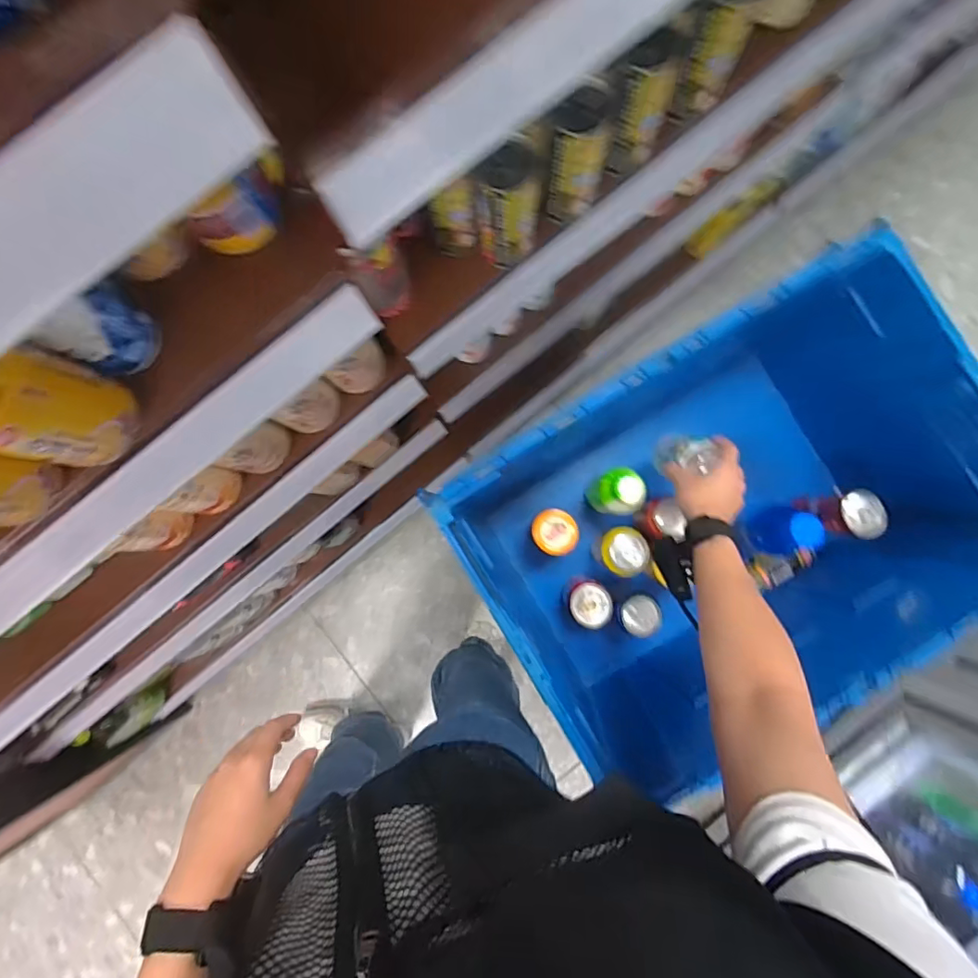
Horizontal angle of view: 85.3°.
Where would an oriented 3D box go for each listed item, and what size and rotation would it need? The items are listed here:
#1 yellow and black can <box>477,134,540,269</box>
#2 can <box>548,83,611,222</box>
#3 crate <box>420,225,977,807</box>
[{"bbox_3d":[0.017,-0.265,0.503,0.059,0.118,0.054,-26,88,0],"label":"yellow and black can"},{"bbox_3d":[0.083,-0.310,0.503,0.049,0.124,0.048,0,88,1],"label":"can"},{"bbox_3d":[0.294,0.046,0.719,0.589,0.328,0.420,-30,88,0],"label":"crate"}]

